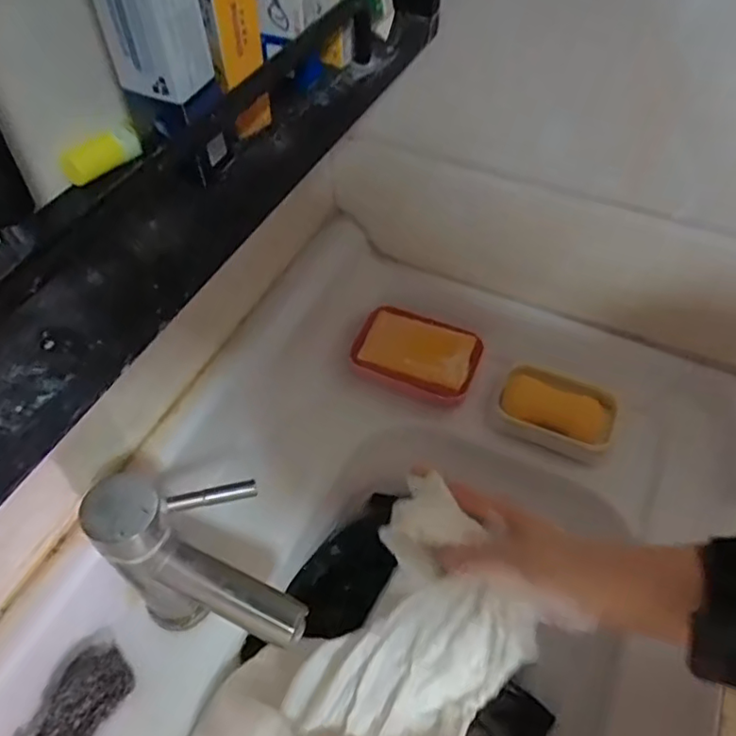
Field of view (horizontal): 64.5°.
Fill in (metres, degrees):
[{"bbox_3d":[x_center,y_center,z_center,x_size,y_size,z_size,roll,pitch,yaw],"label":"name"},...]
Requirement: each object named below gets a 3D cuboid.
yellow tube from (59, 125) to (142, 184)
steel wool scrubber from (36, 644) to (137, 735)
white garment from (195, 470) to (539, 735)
[{"bbox_3d":[-0.141,-0.113,0.310,0.012,0.016,0.042,38,62,26],"label":"yellow tube"},{"bbox_3d":[-0.205,0.243,0.417,0.046,0.022,0.080,38,57,-15],"label":"steel wool scrubber"},{"bbox_3d":[-0.009,0.227,0.377,0.198,0.083,0.295,11,54,9],"label":"white garment"}]

